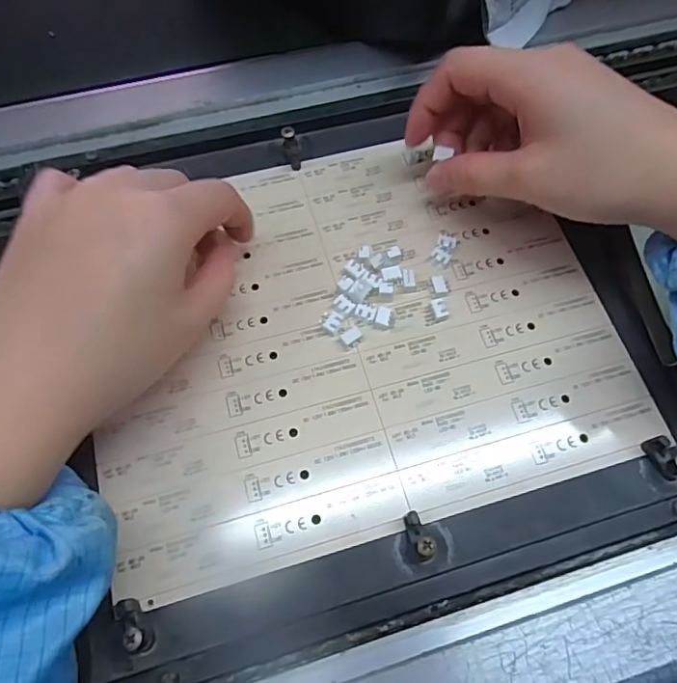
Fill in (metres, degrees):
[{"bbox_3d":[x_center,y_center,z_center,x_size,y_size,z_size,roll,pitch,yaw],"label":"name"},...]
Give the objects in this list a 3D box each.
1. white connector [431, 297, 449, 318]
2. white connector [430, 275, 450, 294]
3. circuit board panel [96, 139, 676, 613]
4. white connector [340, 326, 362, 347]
[{"bbox_3d":[0.051,-0.017,0.277,0.007,0.005,0.010,-12,68,-7],"label":"white connector"},{"bbox_3d":[0.052,-0.029,0.280,0.009,0.005,0.013,-18,69,-9],"label":"white connector"},{"bbox_3d":[0.008,-0.010,0.274,0.251,0.008,0.204,-15,68,-7],"label":"circuit board panel"},{"bbox_3d":[0.007,-0.002,0.268,0.010,0.007,0.008,-34,73,-15],"label":"white connector"}]

